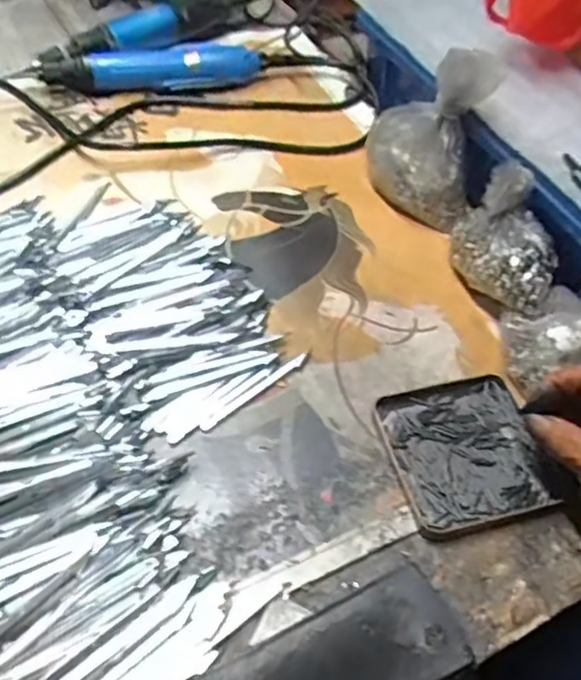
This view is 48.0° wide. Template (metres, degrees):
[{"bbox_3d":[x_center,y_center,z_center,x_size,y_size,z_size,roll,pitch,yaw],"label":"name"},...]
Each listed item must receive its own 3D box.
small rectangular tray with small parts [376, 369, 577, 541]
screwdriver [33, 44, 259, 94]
[{"bbox_3d":[0.112,0.069,0.413,0.096,0.011,0.096,-11,50,-14],"label":"small rectangular tray with small parts"},{"bbox_3d":[-0.141,-0.277,0.666,0.226,0.036,0.044,-5,49,-9],"label":"screwdriver"}]

